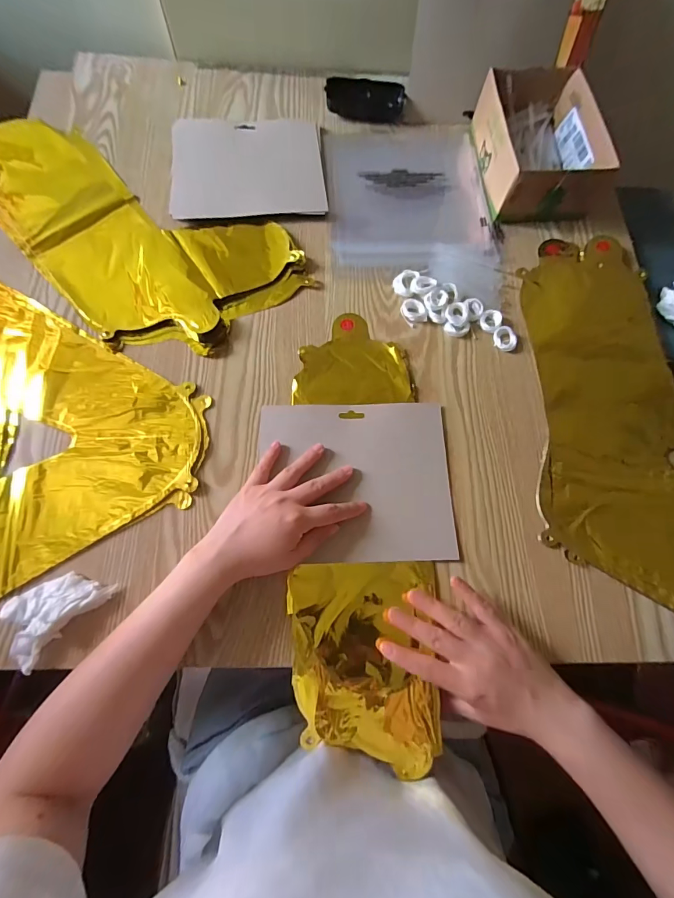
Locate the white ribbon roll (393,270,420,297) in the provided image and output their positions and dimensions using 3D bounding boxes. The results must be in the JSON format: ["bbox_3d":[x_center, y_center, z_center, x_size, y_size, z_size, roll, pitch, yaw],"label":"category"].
[{"bbox_3d":[0.081,-0.199,0.483,0.027,0.011,0.036,18,71,4],"label":"white ribbon roll"}]

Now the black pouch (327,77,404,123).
[{"bbox_3d":[0.041,-0.517,0.600,0.113,0.022,0.064,2,71,-2],"label":"black pouch"}]

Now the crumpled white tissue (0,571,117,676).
[{"bbox_3d":[-0.246,0.137,0.349,0.057,0.020,0.087,42,74,11],"label":"crumpled white tissue"}]

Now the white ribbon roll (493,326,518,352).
[{"bbox_3d":[0.192,-0.126,0.463,0.028,0.010,0.024,36,73,10],"label":"white ribbon roll"}]

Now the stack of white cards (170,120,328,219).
[{"bbox_3d":[-0.113,-0.366,0.525,0.191,0.009,0.153,-5,71,-4],"label":"stack of white cards"}]

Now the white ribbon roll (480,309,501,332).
[{"bbox_3d":[0.178,-0.149,0.469,0.024,0.007,0.027,34,73,9],"label":"white ribbon roll"}]

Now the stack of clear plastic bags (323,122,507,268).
[{"bbox_3d":[0.093,-0.343,0.538,0.208,0.010,0.242,-3,71,-4],"label":"stack of clear plastic bags"}]

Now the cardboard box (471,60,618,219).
[{"bbox_3d":[0.273,-0.405,0.538,0.150,0.066,0.207,-2,71,-3],"label":"cardboard box"}]

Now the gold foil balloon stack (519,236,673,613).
[{"bbox_3d":[0.302,-0.048,0.437,0.185,0.016,0.434,2,71,-2],"label":"gold foil balloon stack"}]

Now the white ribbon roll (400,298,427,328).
[{"bbox_3d":[0.088,-0.160,0.471,0.026,0.007,0.034,-18,73,-8],"label":"white ribbon roll"}]

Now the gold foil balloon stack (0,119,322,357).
[{"bbox_3d":[-0.257,-0.280,0.495,0.420,0.016,0.227,42,74,11],"label":"gold foil balloon stack"}]

